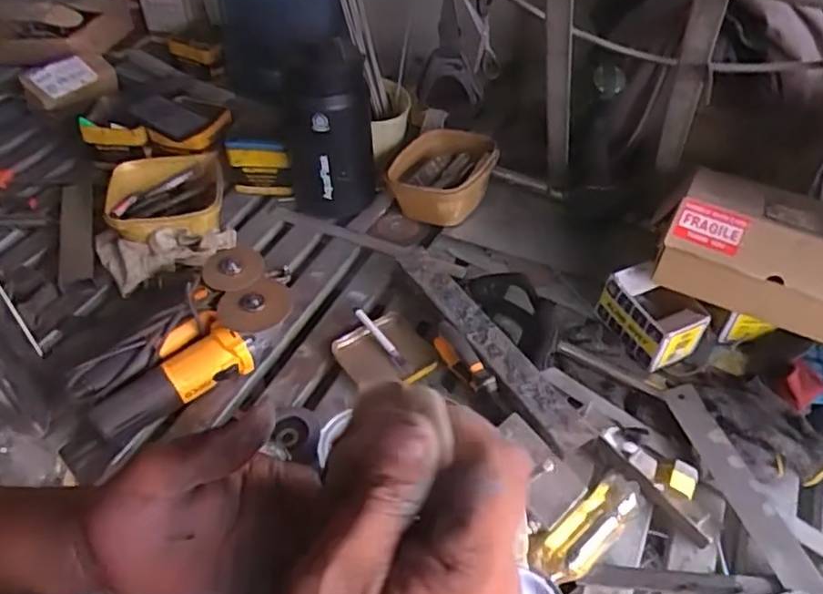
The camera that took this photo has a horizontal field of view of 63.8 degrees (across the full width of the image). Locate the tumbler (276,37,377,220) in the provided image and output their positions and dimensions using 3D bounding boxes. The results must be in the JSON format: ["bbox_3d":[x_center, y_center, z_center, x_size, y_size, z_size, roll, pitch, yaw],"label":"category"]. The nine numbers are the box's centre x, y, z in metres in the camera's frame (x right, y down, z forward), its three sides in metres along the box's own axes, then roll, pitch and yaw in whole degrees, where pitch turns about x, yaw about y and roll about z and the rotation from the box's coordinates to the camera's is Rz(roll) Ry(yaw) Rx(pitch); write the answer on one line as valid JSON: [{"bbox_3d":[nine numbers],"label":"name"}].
[{"bbox_3d":[-0.137,-0.280,1.083,0.141,0.277,0.143,0,46,0],"label":"tumbler"}]

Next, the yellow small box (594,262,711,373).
[{"bbox_3d":[0.339,0.021,0.935,0.092,0.059,0.134,-22,50,-20],"label":"yellow small box"}]

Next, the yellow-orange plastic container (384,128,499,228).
[{"bbox_3d":[0.054,-0.208,1.156,0.181,0.079,0.194,5,46,4],"label":"yellow-orange plastic container"}]

